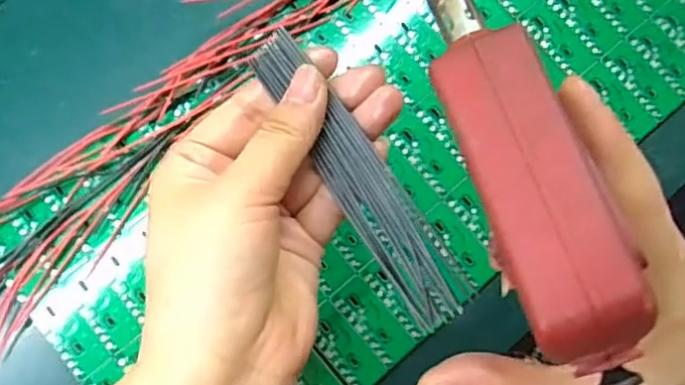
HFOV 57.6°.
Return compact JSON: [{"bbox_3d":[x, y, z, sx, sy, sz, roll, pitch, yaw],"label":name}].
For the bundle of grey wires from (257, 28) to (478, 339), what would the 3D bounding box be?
[{"bbox_3d":[0.005,-0.005,0.224,0.023,0.006,0.115,-36,85,11],"label":"bundle of grey wires"}]

